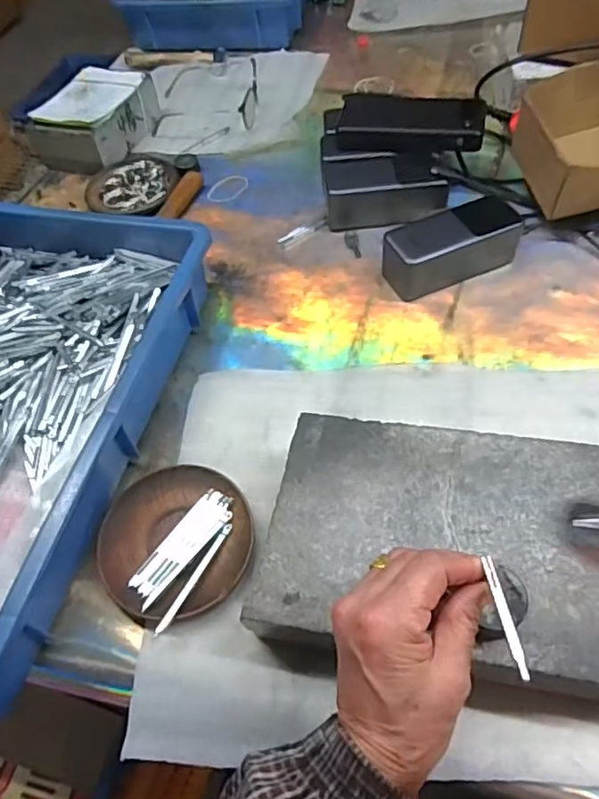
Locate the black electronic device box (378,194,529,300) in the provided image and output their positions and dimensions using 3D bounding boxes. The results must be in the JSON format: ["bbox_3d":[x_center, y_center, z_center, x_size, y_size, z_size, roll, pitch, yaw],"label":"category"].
[{"bbox_3d":[0.147,-0.149,0.562,0.125,0.054,0.058,-22,56,-10],"label":"black electronic device box"}]

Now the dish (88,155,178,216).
[{"bbox_3d":[-0.196,-0.262,0.699,0.109,0.011,0.115,-2,55,3],"label":"dish"}]

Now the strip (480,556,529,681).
[{"bbox_3d":[0.097,0.102,0.272,0.005,0.004,0.057,-7,51,0],"label":"strip"}]

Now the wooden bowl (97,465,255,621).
[{"bbox_3d":[-0.094,0.105,0.436,0.117,0.016,0.114,-2,55,3],"label":"wooden bowl"}]

